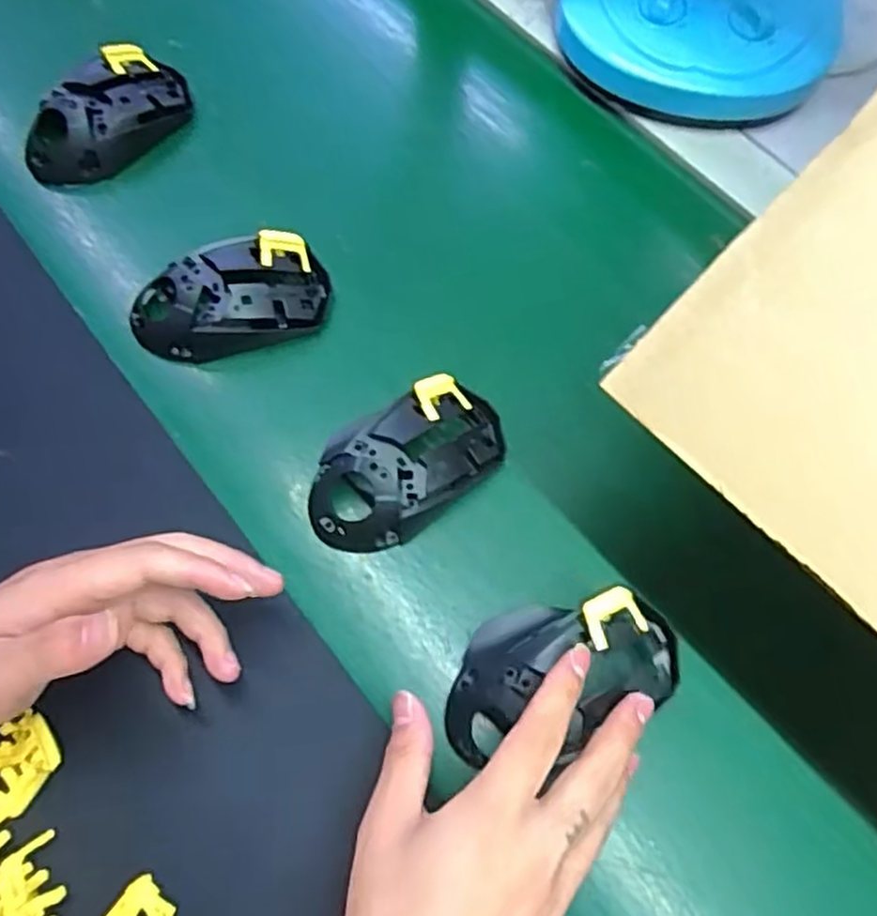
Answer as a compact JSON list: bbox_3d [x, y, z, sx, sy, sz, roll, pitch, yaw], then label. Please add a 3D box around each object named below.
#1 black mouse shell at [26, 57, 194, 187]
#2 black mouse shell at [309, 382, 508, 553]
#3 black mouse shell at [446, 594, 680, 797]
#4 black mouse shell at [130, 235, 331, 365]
[{"bbox_3d":[-0.219,-0.222,0.498,0.059,0.048,0.116,42,69,15],"label":"black mouse shell"},{"bbox_3d":[-0.019,0.002,0.414,0.119,0.037,0.072,-32,71,-16],"label":"black mouse shell"},{"bbox_3d":[0.058,0.104,0.359,0.115,0.030,0.067,-14,66,3],"label":"black mouse shell"},{"bbox_3d":[-0.124,-0.096,0.449,0.117,0.038,0.061,-13,67,-10],"label":"black mouse shell"}]

